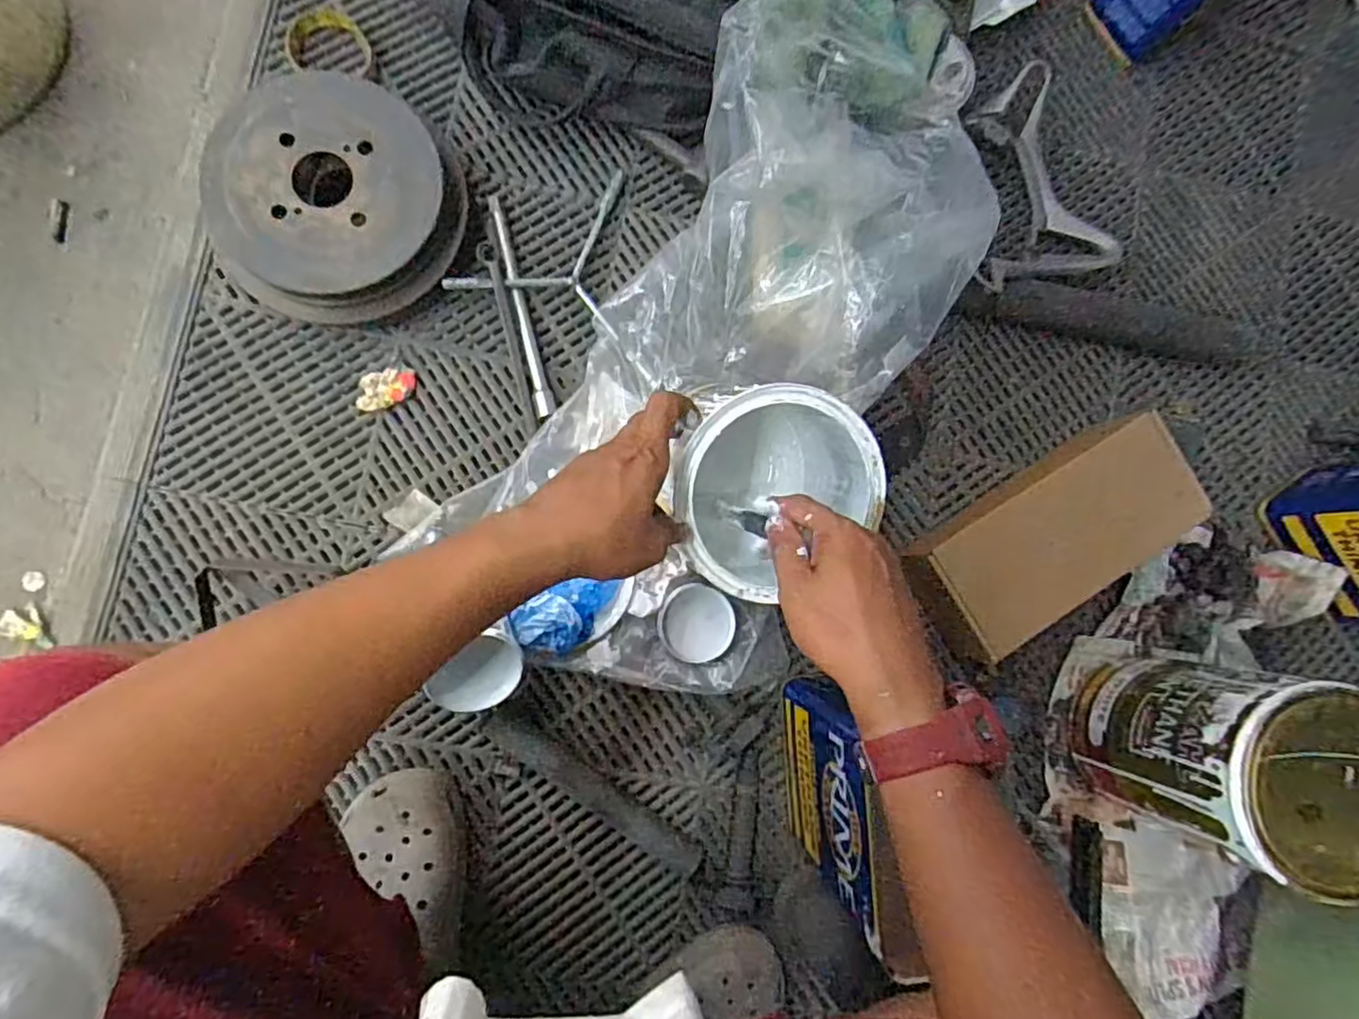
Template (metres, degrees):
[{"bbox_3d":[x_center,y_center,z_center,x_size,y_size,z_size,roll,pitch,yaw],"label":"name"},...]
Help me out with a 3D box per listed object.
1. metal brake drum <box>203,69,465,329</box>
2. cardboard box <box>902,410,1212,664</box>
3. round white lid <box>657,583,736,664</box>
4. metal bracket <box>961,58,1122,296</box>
[{"bbox_3d":[-0.339,-0.294,0.657,0.218,0.082,0.220,1,85,-7],"label":"metal brake drum"},{"bbox_3d":[0.392,0.032,0.695,0.289,0.100,0.137,-31,88,-7],"label":"cardboard box"},{"bbox_3d":[0.017,0.114,0.674,0.075,0.012,0.077,-2,85,-5],"label":"round white lid"},{"bbox_3d":[0.402,-0.376,0.758,0.134,0.050,0.237,-7,85,-6],"label":"metal bracket"}]

